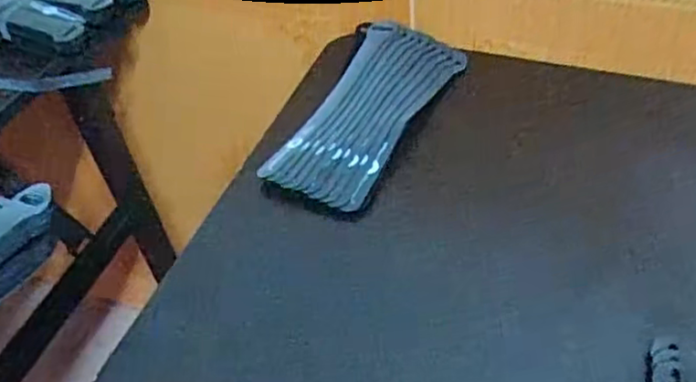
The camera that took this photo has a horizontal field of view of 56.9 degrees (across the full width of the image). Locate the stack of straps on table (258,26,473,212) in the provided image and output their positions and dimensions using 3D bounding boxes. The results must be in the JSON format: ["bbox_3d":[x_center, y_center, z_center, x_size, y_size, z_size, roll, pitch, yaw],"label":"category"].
[{"bbox_3d":[0.017,-0.068,0.507,0.088,0.021,0.195,17,52,21],"label":"stack of straps on table"}]

